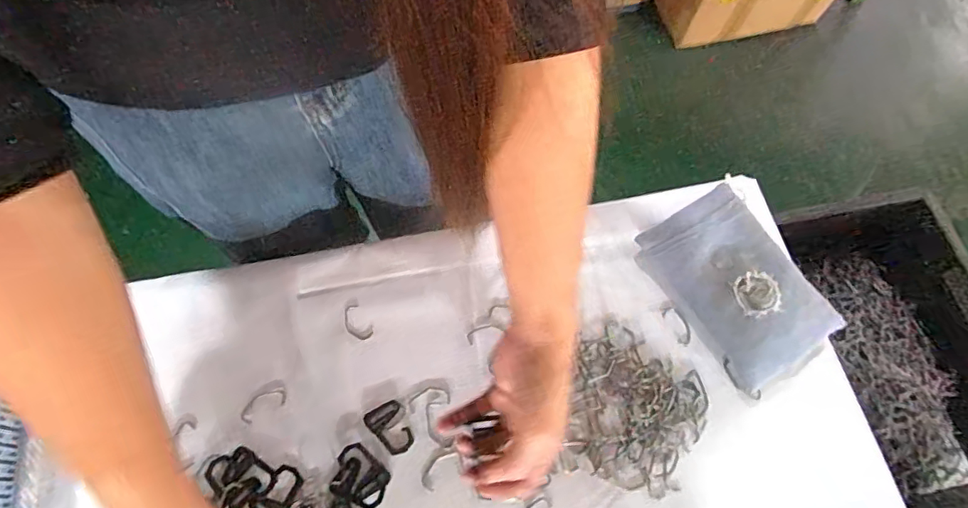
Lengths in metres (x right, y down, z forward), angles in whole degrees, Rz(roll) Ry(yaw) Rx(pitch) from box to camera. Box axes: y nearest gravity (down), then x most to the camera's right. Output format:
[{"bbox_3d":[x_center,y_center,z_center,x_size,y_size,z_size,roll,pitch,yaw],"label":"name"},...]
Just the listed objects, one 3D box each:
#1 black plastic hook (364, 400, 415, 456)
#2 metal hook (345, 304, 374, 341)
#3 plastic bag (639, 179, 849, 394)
[{"bbox_3d":[-0.077,0.144,0.434,0.033,0.004,0.042,-23,71,-11],"label":"black plastic hook"},{"bbox_3d":[-0.112,0.061,0.466,0.021,0.004,0.034,-36,74,-15],"label":"metal hook"},{"bbox_3d":[0.229,0.026,0.476,0.114,0.034,0.164,-28,72,-13],"label":"plastic bag"}]

